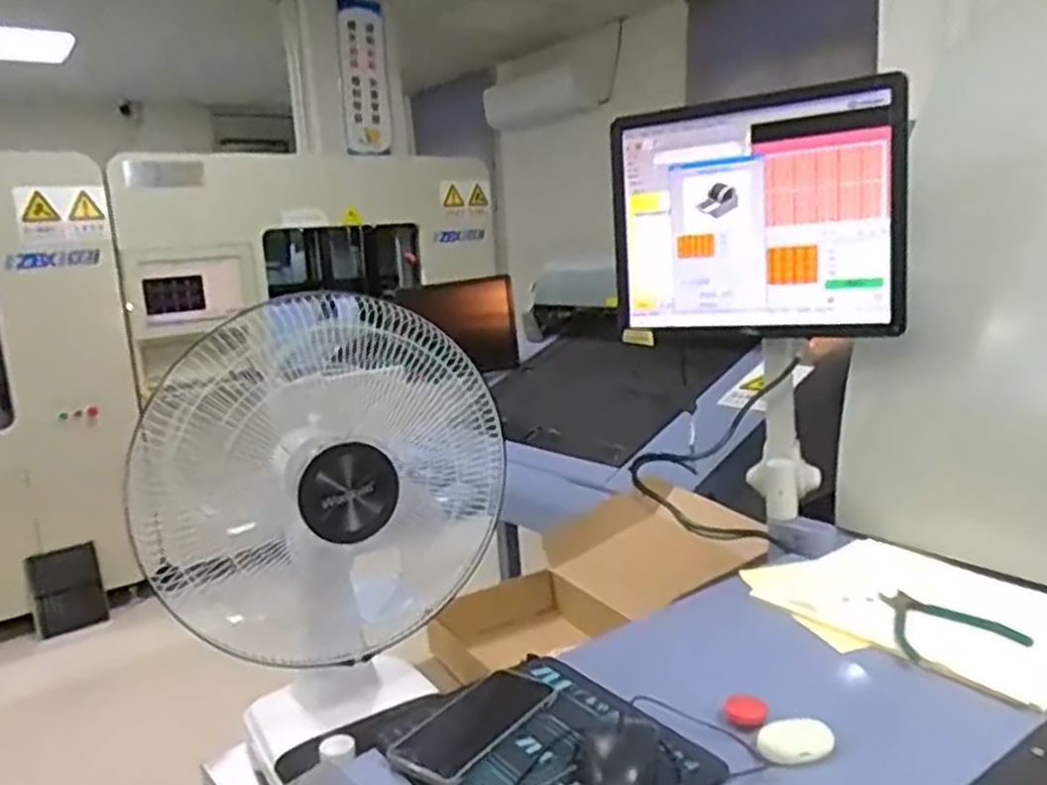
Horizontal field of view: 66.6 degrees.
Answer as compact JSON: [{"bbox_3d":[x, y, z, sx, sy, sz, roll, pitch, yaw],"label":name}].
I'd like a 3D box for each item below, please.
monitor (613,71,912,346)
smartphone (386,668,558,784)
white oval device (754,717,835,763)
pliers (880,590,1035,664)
[{"bbox_3d":[0.295,-0.227,1.044,0.376,0.294,0.060,2,13,30],"label":"monitor"},{"bbox_3d":[-0.044,0.294,0.715,0.076,0.016,0.159,5,15,38],"label":"smartphone"},{"bbox_3d":[0.239,0.306,0.699,0.064,0.014,0.053,-5,12,-5],"label":"white oval device"},{"bbox_3d":[0.448,0.242,0.823,0.123,0.009,0.137,-1,12,16],"label":"pliers"}]

